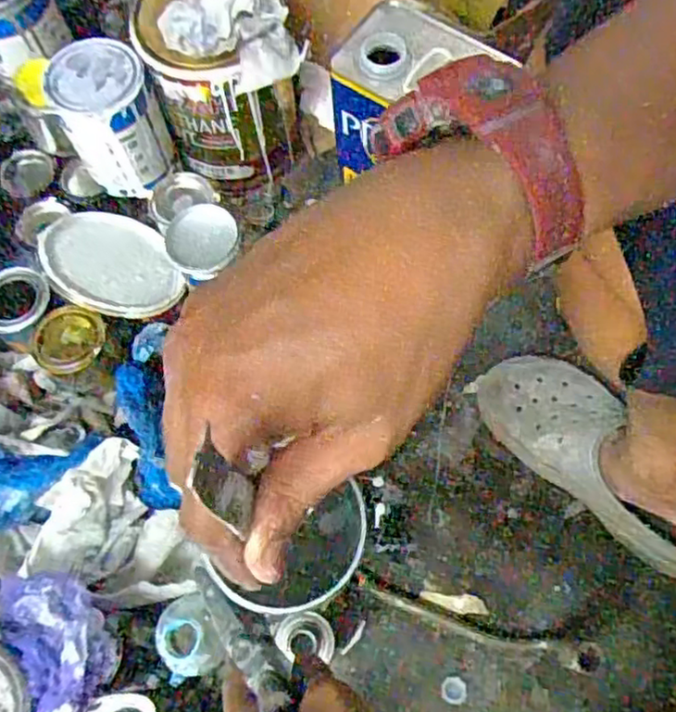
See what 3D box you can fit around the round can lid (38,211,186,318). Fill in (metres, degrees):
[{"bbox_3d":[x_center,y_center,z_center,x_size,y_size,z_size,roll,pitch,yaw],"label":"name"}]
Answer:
[{"bbox_3d":[-0.243,-0.102,0.732,0.147,0.013,0.152,15,42,-19],"label":"round can lid"}]

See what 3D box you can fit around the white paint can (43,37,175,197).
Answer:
[{"bbox_3d":[-0.245,-0.253,0.743,0.096,0.141,0.098,-1,67,2],"label":"white paint can"}]

